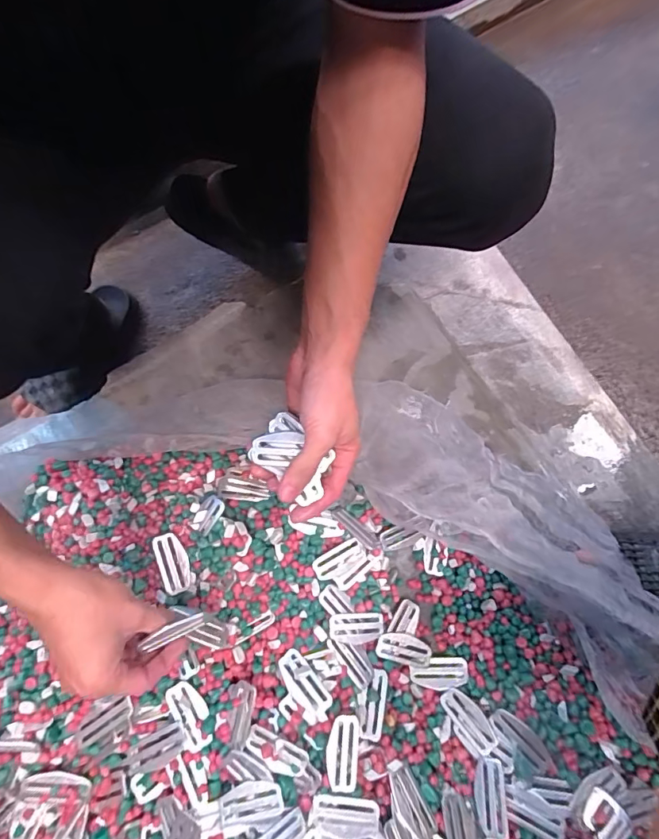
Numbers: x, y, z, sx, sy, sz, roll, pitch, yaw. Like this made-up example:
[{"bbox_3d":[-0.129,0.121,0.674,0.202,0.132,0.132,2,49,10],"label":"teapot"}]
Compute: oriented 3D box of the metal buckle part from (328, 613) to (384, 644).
[{"bbox_3d":[0.028,0.212,0.456,0.058,0.004,0.028,7,68,-16],"label":"metal buckle part"}]

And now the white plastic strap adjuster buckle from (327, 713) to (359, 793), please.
[{"bbox_3d":[0.012,0.308,0.415,0.031,0.006,0.059,10,70,-14],"label":"white plastic strap adjuster buckle"}]

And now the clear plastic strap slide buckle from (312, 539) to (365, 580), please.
[{"bbox_3d":[0.009,0.148,0.472,0.057,0.006,0.025,-23,78,-22],"label":"clear plastic strap slide buckle"}]

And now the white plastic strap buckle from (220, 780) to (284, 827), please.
[{"bbox_3d":[-0.069,0.336,0.393,0.057,0.009,0.030,-15,75,-5],"label":"white plastic strap buckle"}]

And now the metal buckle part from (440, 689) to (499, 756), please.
[{"bbox_3d":[0.137,0.296,0.441,0.028,0.004,0.060,-49,60,5],"label":"metal buckle part"}]

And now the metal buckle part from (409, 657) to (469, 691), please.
[{"bbox_3d":[0.113,0.261,0.461,0.058,0.004,0.029,-4,71,9],"label":"metal buckle part"}]

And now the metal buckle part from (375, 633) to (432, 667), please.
[{"bbox_3d":[0.078,0.239,0.464,0.059,0.006,0.029,13,76,2],"label":"metal buckle part"}]

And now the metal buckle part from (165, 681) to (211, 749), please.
[{"bbox_3d":[-0.130,0.277,0.422,0.028,0.007,0.059,-31,79,-9],"label":"metal buckle part"}]

